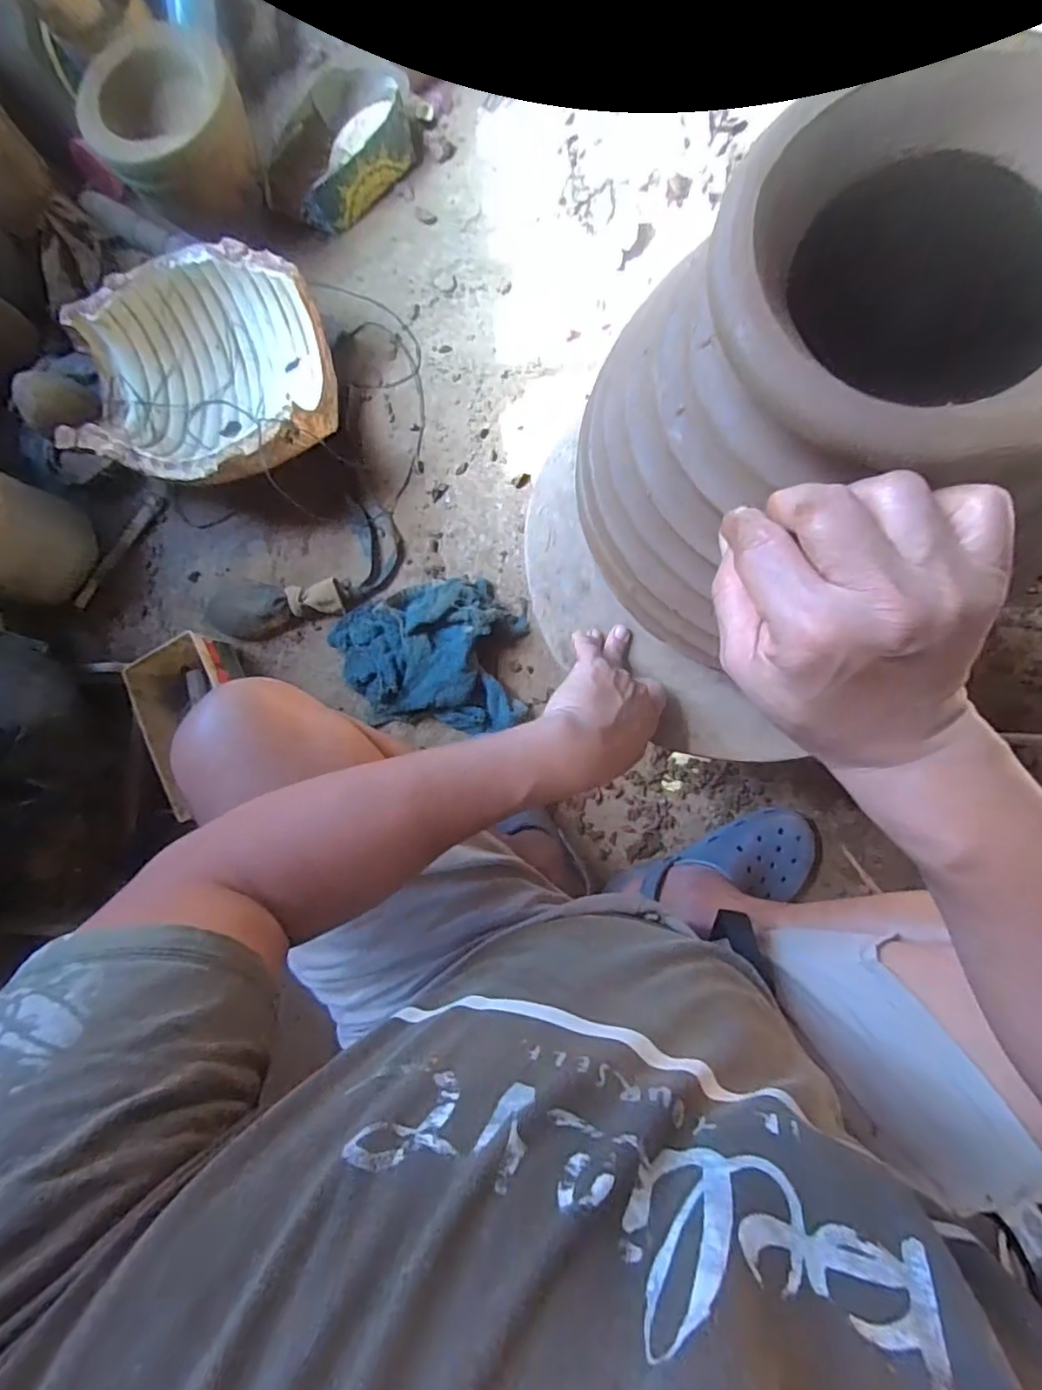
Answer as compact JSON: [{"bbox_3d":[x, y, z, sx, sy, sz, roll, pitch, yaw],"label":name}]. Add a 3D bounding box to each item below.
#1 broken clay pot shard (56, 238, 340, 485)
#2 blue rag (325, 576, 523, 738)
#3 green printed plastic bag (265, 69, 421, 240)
[{"bbox_3d":[-0.449,-0.440,0.837,0.331,0.166,0.313,-1,84,8],"label":"broken clay pot shard"},{"bbox_3d":[-0.139,-0.057,0.804,0.276,0.056,0.213,0,84,8],"label":"blue rag"},{"bbox_3d":[-0.282,-0.868,0.918,0.177,0.065,0.262,39,90,10],"label":"green printed plastic bag"}]

